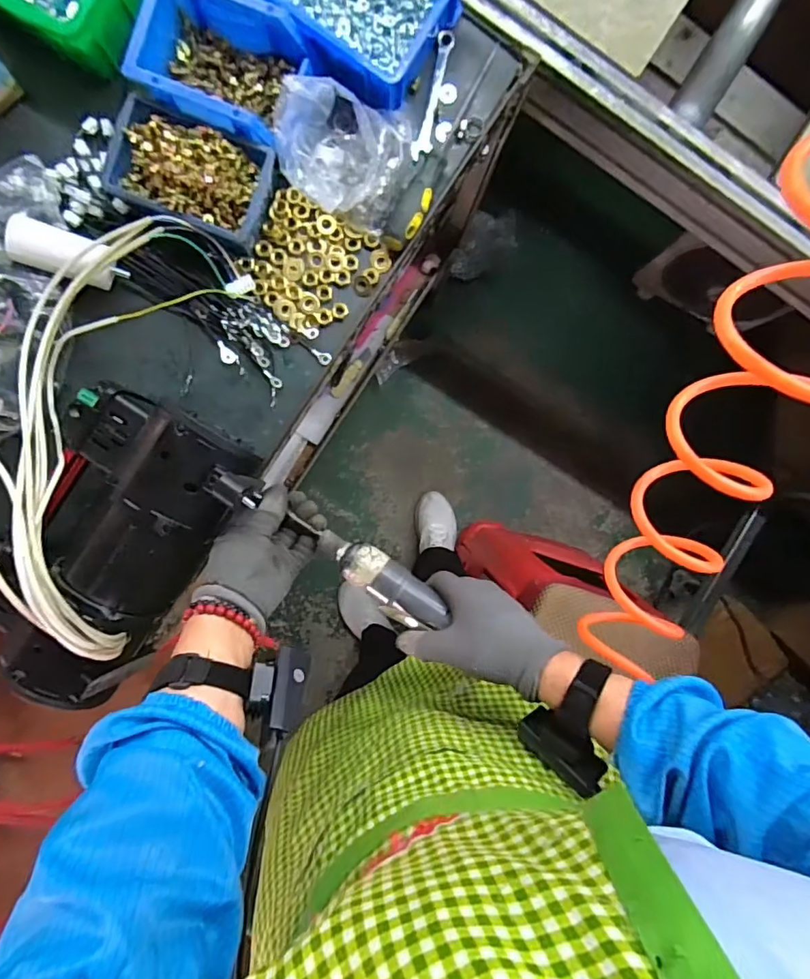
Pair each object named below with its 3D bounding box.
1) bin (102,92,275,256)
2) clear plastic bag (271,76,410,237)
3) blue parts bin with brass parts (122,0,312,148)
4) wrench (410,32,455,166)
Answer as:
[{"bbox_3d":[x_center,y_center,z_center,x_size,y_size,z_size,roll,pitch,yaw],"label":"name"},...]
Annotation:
[{"bbox_3d":[-0.209,-0.306,0.495,0.149,0.057,0.103,22,91,-4],"label":"bin"},{"bbox_3d":[-0.059,-0.331,0.496,0.130,0.076,0.120,1,93,-3],"label":"clear plastic bag"},{"bbox_3d":[-0.175,-0.400,0.480,0.138,0.058,0.109,20,92,-4],"label":"blue parts bin with brass parts"},{"bbox_3d":[0.029,-0.414,0.534,0.020,0.011,0.129,12,92,-4],"label":"wrench"}]

